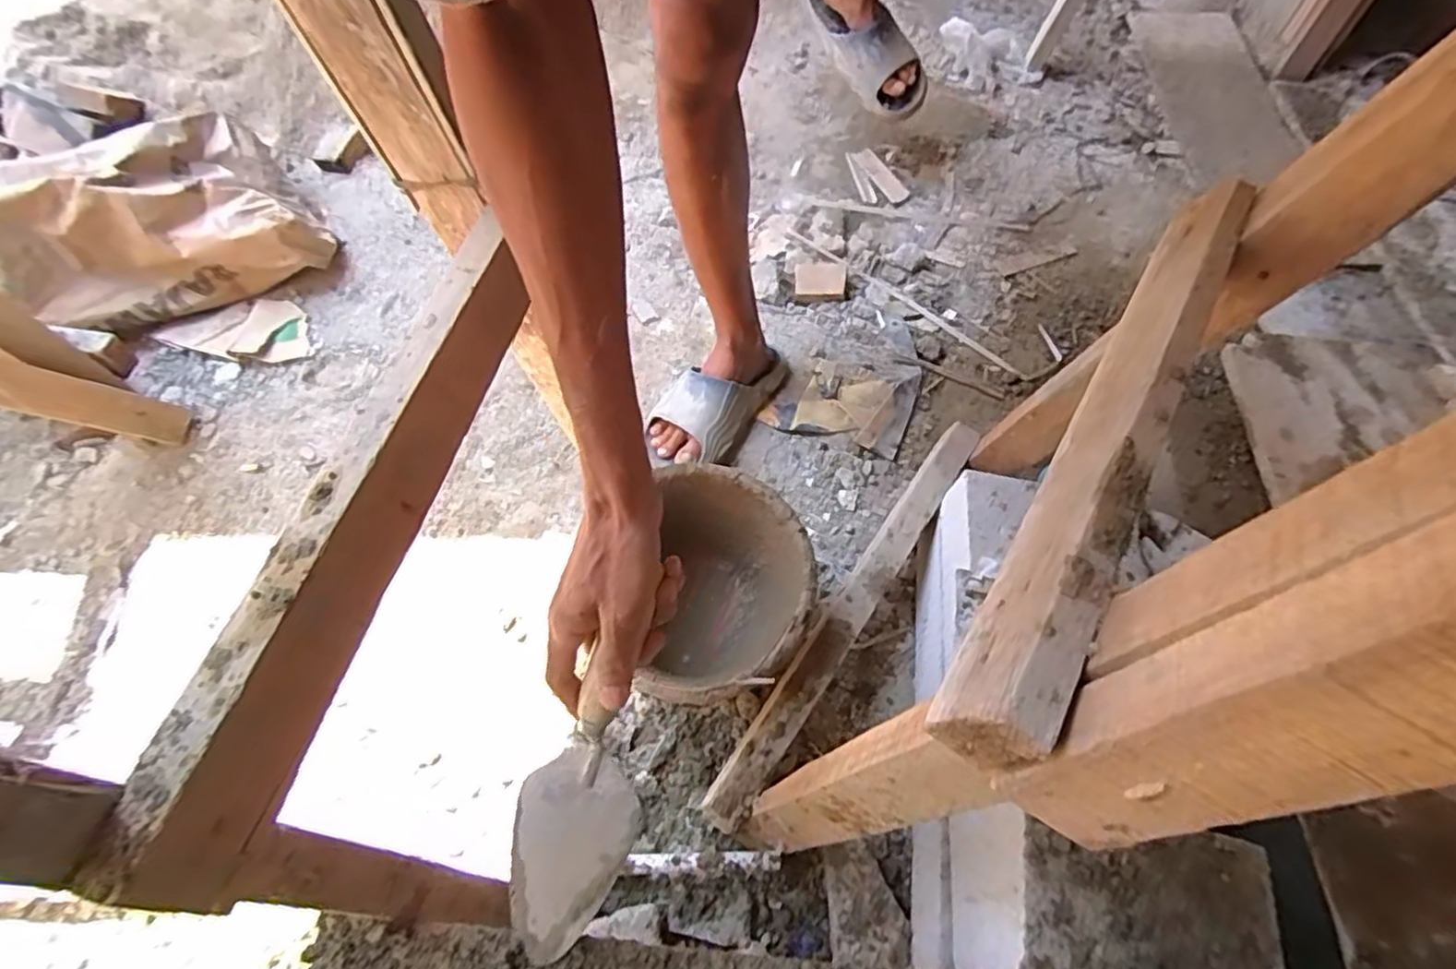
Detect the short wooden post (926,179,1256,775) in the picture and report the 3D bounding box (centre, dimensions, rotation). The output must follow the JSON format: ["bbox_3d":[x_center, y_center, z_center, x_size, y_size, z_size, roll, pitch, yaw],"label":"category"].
[{"bbox_3d":[0.237,-0.057,0.395,0.043,0.049,0.480,28,59,19],"label":"short wooden post"}]

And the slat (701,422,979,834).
[{"bbox_3d":[0.150,0.128,0.774,0.043,0.021,0.560,29,59,19],"label":"slat"}]

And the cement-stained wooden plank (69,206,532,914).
[{"bbox_3d":[-0.205,-0.005,0.399,0.043,0.056,0.437,8,55,6],"label":"cement-stained wooden plank"}]

